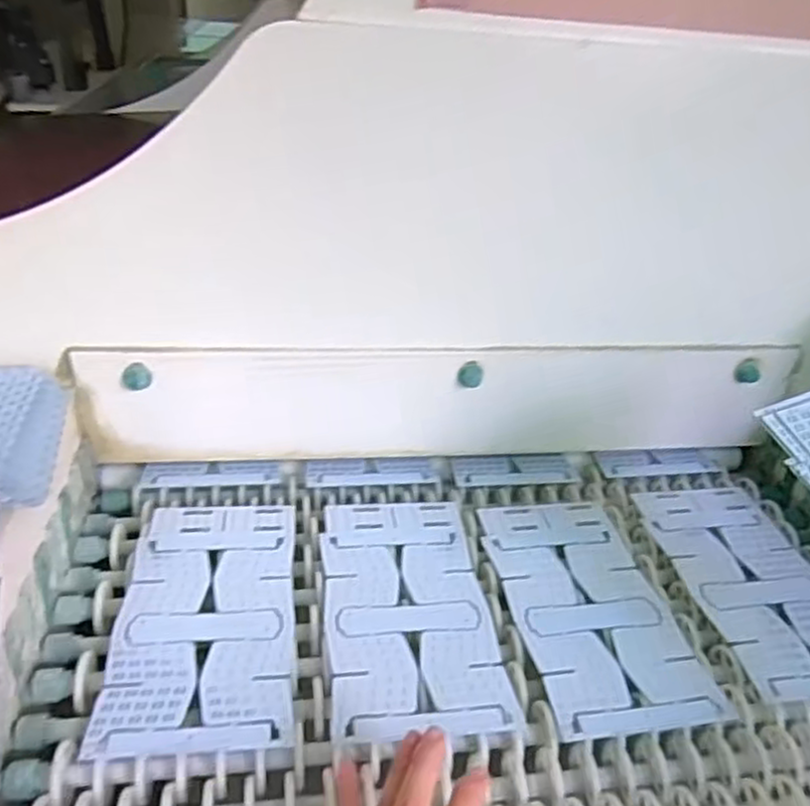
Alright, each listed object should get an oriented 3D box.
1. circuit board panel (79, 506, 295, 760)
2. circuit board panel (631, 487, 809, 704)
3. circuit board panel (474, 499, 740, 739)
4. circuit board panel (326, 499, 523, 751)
[{"bbox_3d":[-0.152,0.159,0.567,0.128,0.007,0.243,1,31,-8],"label":"circuit board panel"},{"bbox_3d":[0.311,0.153,0.648,0.132,0.006,0.244,-1,31,-9],"label":"circuit board panel"},{"bbox_3d":[0.152,0.163,0.607,0.135,0.007,0.245,-1,31,-11],"label":"circuit board panel"},{"bbox_3d":[0.001,0.158,0.587,0.128,0.004,0.240,-1,31,-9],"label":"circuit board panel"}]

